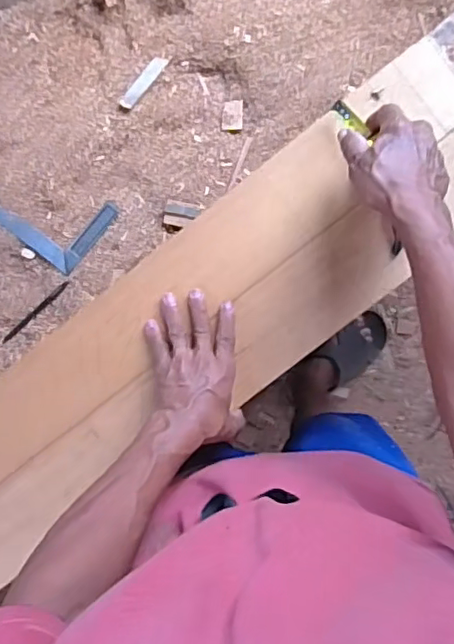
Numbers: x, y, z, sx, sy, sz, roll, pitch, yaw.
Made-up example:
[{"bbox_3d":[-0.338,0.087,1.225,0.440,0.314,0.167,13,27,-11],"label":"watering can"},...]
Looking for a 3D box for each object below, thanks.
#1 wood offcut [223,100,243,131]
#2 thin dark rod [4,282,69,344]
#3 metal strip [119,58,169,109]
[{"bbox_3d":[0.010,-0.349,1.019,0.034,0.007,0.049,1,99,3],"label":"wood offcut"},{"bbox_3d":[-0.303,-0.015,0.955,0.139,0.008,0.012,-41,95,8],"label":"thin dark rod"},{"bbox_3d":[-0.134,-0.388,0.971,0.021,0.012,0.117,33,68,-2],"label":"metal strip"}]

